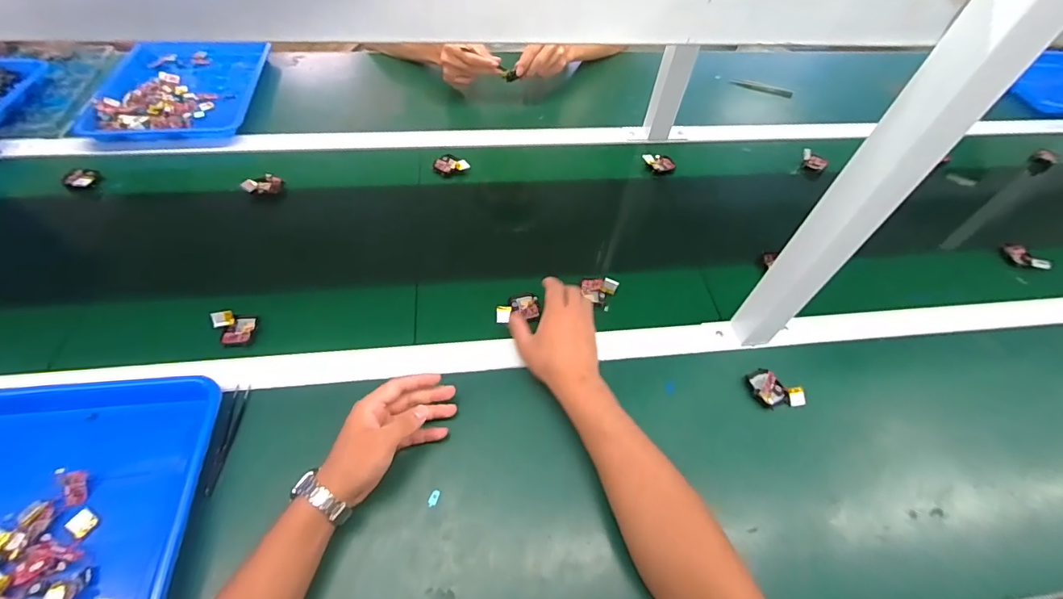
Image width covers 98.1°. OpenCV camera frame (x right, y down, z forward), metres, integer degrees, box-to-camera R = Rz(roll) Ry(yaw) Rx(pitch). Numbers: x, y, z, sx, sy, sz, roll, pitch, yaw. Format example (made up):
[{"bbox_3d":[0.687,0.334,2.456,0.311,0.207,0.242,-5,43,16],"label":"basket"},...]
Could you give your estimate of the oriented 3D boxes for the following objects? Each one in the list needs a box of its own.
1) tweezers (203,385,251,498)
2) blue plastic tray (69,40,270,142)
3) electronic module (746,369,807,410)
[{"bbox_3d":[-0.325,0.147,0.494,0.013,0.011,0.115,-1,55,-4],"label":"tweezers"},{"bbox_3d":[-0.645,-0.394,0.852,0.266,0.029,0.328,-7,56,-9],"label":"blue plastic tray"},{"bbox_3d":[0.298,0.108,0.566,0.060,0.015,0.047,-5,55,-7],"label":"electronic module"}]

